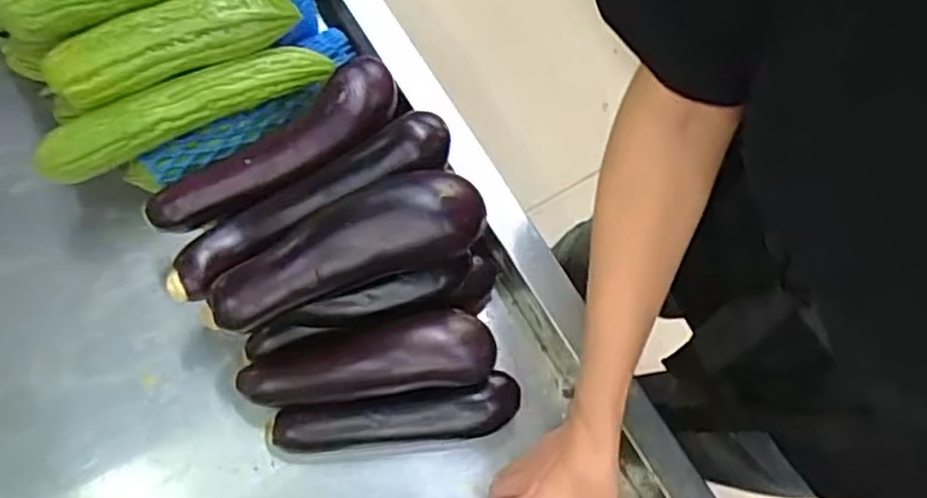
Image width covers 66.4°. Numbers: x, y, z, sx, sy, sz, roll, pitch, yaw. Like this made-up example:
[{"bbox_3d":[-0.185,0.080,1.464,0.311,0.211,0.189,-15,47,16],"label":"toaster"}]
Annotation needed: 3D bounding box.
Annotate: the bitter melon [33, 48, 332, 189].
[{"bbox_3d":[-0.241,-0.122,0.617,0.254,0.043,0.038,-24,74,-6],"label":"bitter melon"}]

